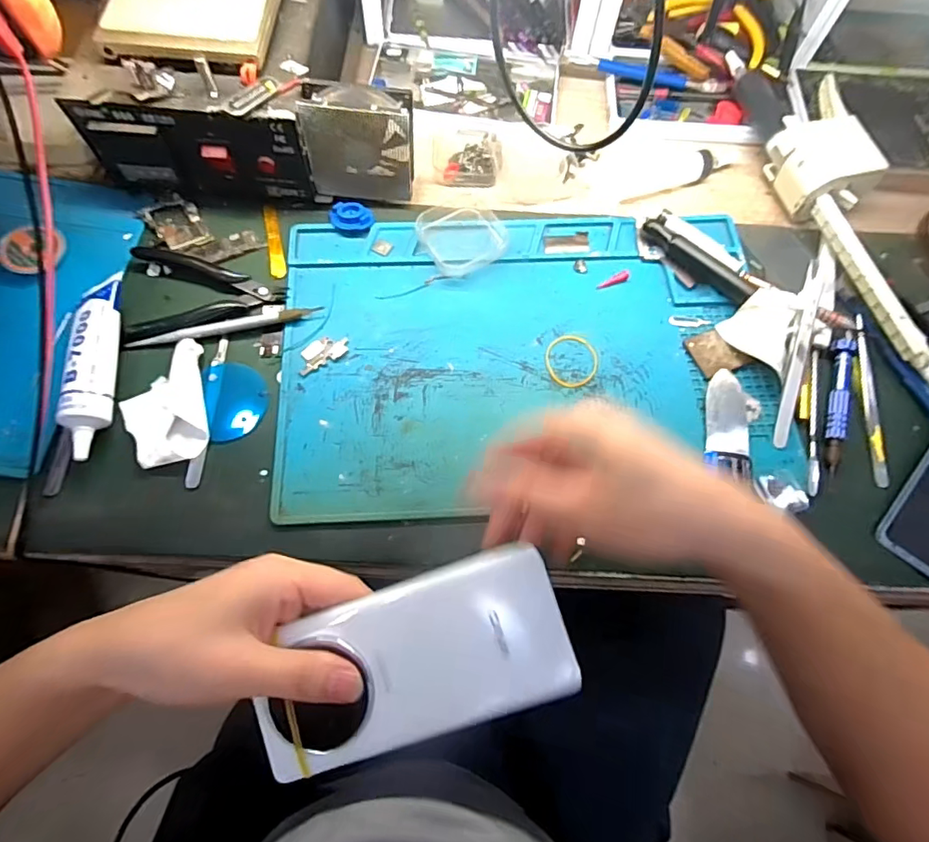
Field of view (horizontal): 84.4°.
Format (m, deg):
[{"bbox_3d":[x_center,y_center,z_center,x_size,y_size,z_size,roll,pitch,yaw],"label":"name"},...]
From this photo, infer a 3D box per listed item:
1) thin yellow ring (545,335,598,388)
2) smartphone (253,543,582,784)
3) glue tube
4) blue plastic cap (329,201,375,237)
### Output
[{"bbox_3d":[0.083,-0.046,0.394,0.041,0.004,0.046,12,69,2],"label":"thin yellow ring"},{"bbox_3d":[-0.027,0.124,0.261,0.159,0.008,0.077,-20,78,1],"label":"smartphone"},{"bbox_3d":[-0.260,-0.040,0.361,0.025,0.028,0.132,-5,69,-5],"label":"glue tube"},{"bbox_3d":[-0.094,-0.169,0.428,0.031,0.009,0.032,1,69,-2],"label":"blue plastic cap"}]

